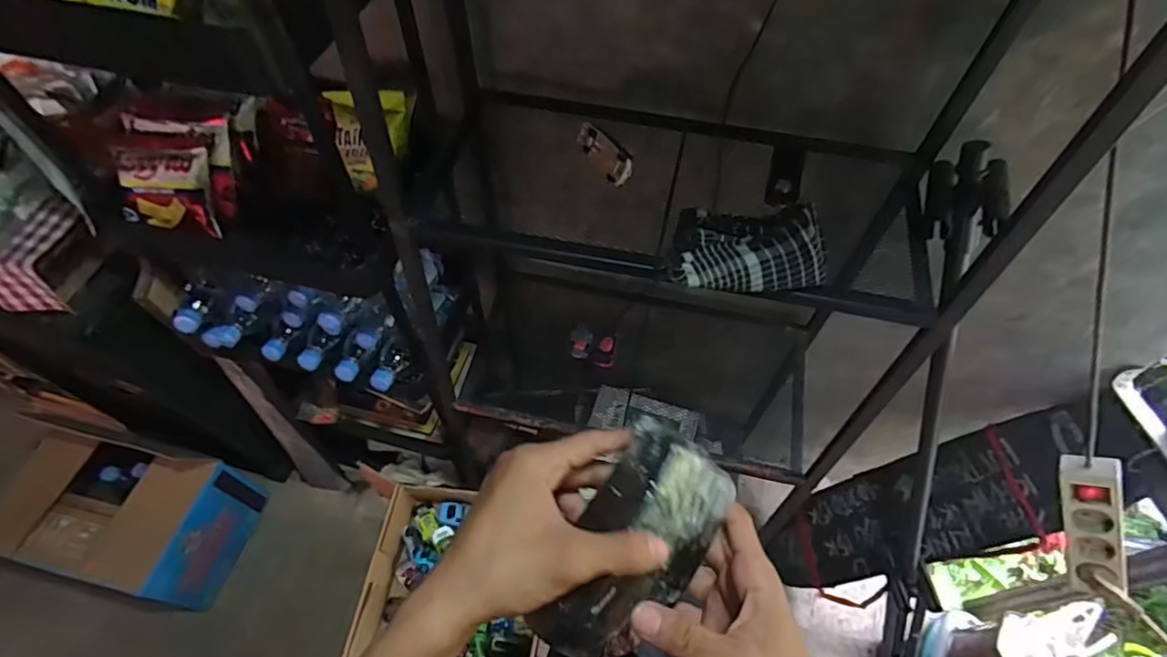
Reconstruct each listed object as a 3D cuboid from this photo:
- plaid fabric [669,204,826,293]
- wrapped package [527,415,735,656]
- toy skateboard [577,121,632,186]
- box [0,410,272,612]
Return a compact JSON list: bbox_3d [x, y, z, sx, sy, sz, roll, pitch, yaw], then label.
[{"bbox_3d":[0.161,-0.091,0.570,0.141,0.051,0.100,0,57,-1],"label":"plaid fabric"},{"bbox_3d":[0.036,0.124,0.321,0.077,0.027,0.126,35,77,-16],"label":"wrapped package"},{"bbox_3d":[0.023,-0.199,0.648,0.017,0.037,0.089,2,45,-47],"label":"toy skateboard"},{"bbox_3d":[-1.008,0.402,1.272,0.456,0.254,0.290,12,58,6],"label":"box"}]

